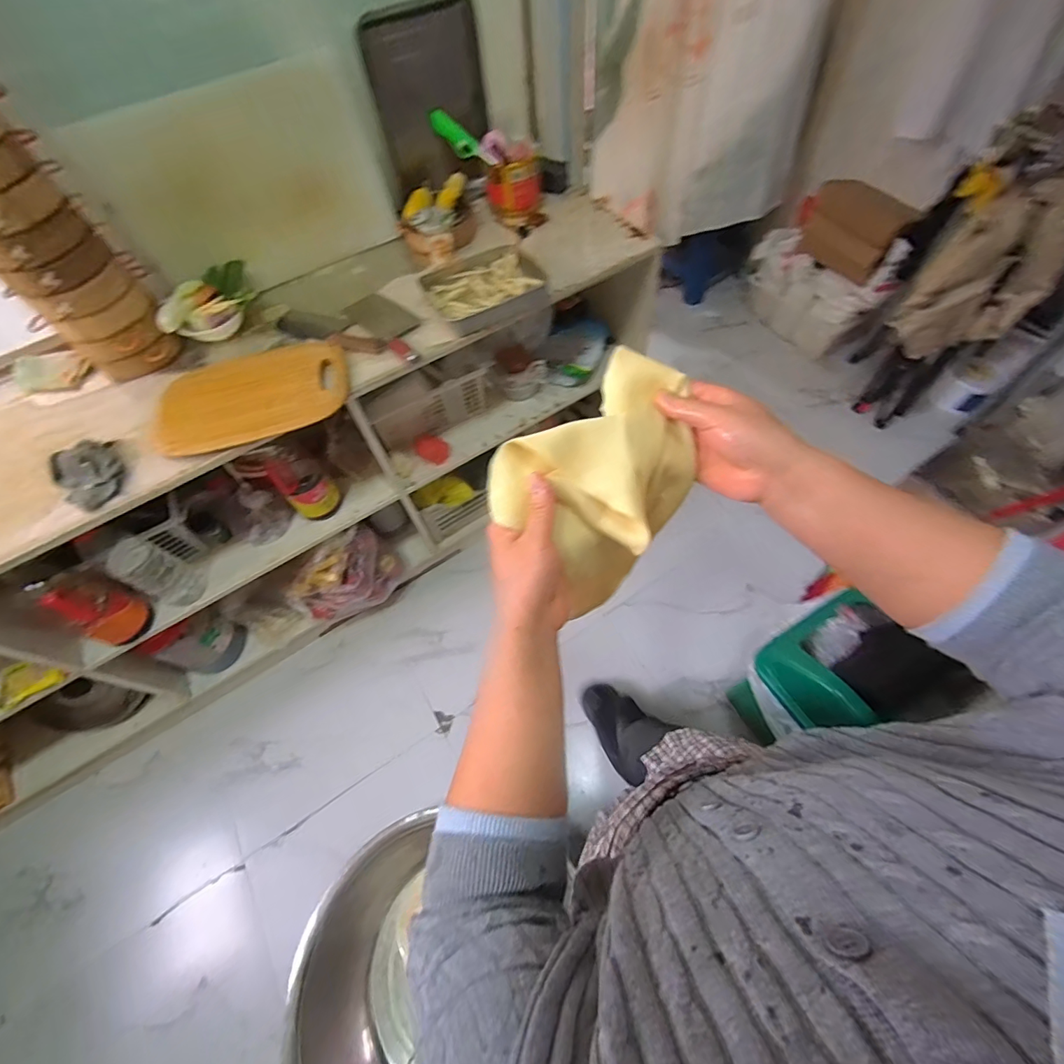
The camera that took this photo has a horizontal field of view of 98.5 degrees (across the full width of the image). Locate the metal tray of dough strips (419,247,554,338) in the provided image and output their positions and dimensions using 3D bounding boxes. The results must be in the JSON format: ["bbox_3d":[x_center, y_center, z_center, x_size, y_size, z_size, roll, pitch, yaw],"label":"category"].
[{"bbox_3d":[-0.096,-0.512,0.980,0.242,0.054,0.196,-22,62,-8],"label":"metal tray of dough strips"}]

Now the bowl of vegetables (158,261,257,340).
[{"bbox_3d":[-0.675,-0.483,0.962,0.176,0.083,0.154,-20,61,-7],"label":"bowl of vegetables"}]

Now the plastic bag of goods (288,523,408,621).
[{"bbox_3d":[-0.487,0.120,1.210,0.130,0.242,0.275,38,70,22],"label":"plastic bag of goods"}]

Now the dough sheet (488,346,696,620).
[{"bbox_3d":[0.063,-0.038,0.392,0.117,0.128,0.171,36,69,21],"label":"dough sheet"}]

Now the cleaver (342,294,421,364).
[{"bbox_3d":[-0.291,-0.425,0.942,0.082,0.025,0.268,-40,65,-16],"label":"cleaver"}]

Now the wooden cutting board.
[{"bbox_3d":[-0.520,-0.256,0.862,0.339,0.019,0.172,-20,79,-12],"label":"wooden cutting board"}]

